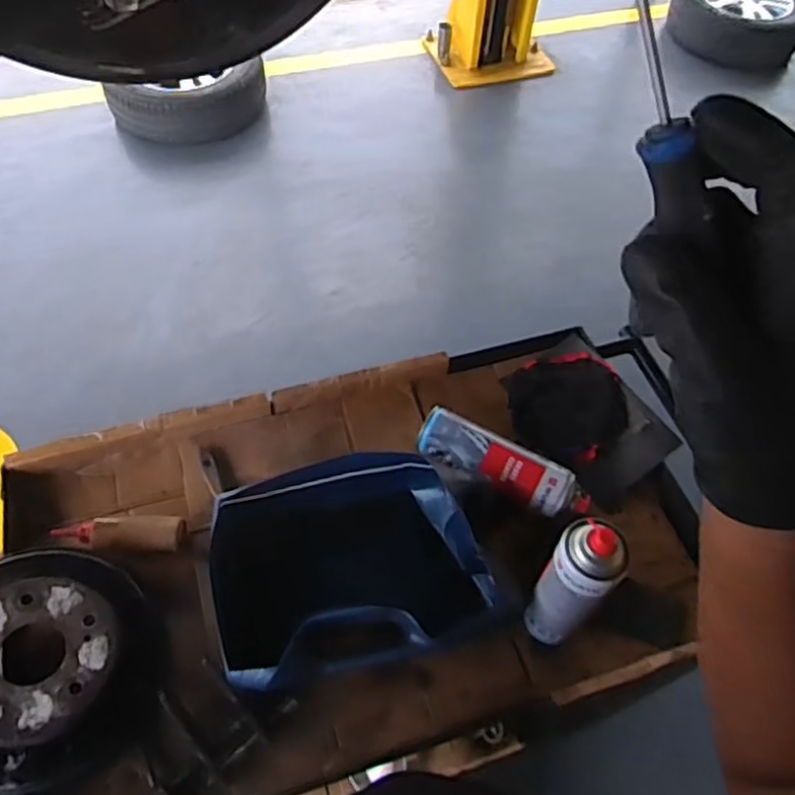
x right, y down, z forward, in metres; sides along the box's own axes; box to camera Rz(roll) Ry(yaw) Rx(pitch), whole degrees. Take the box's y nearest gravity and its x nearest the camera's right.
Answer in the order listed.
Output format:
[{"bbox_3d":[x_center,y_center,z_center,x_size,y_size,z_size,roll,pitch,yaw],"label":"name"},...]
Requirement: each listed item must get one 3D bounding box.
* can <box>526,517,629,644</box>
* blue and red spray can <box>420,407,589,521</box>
[{"bbox_3d":[0.182,0.195,0.707,0.059,0.219,0.063,1,56,-2],"label":"can"},{"bbox_3d":[0.131,0.093,0.859,0.226,0.059,0.068,25,58,13],"label":"blue and red spray can"}]

